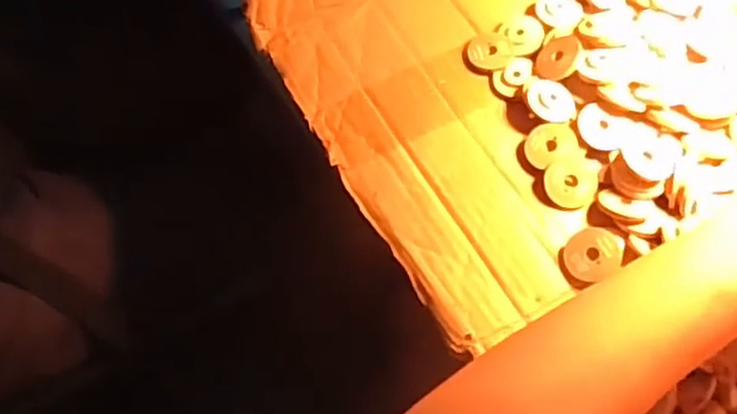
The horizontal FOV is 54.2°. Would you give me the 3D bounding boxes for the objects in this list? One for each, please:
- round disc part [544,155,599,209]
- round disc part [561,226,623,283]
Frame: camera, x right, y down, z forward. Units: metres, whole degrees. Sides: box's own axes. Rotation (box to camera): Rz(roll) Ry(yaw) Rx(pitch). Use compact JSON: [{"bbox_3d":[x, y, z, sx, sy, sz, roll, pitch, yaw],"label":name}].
[{"bbox_3d":[0.107,-0.013,0.382,0.028,0.004,0.028,4,89,-3],"label":"round disc part"},{"bbox_3d":[0.113,0.024,0.361,0.027,0.004,0.026,-7,73,25],"label":"round disc part"}]

